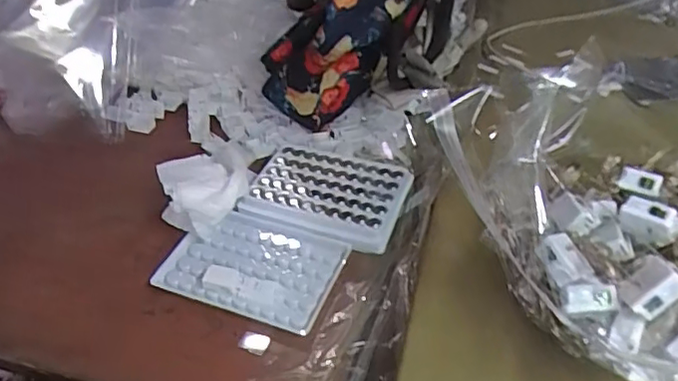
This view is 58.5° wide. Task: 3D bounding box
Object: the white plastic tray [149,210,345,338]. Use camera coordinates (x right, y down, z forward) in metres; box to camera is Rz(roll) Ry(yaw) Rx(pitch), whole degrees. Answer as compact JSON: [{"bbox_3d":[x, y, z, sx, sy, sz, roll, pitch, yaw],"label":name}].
[{"bbox_3d":[-0.066,0.057,0.469,0.129,0.017,0.086,15,43,17],"label":"white plastic tray"}]

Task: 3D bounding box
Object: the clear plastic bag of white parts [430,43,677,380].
[{"bbox_3d":[0.178,0.032,0.333,0.233,0.135,0.143,-6,39,-4],"label":"clear plastic bag of white parts"}]

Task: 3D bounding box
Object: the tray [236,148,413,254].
[{"bbox_3d":[-0.008,0.002,0.516,0.126,0.018,0.089,12,41,18],"label":"tray"}]

